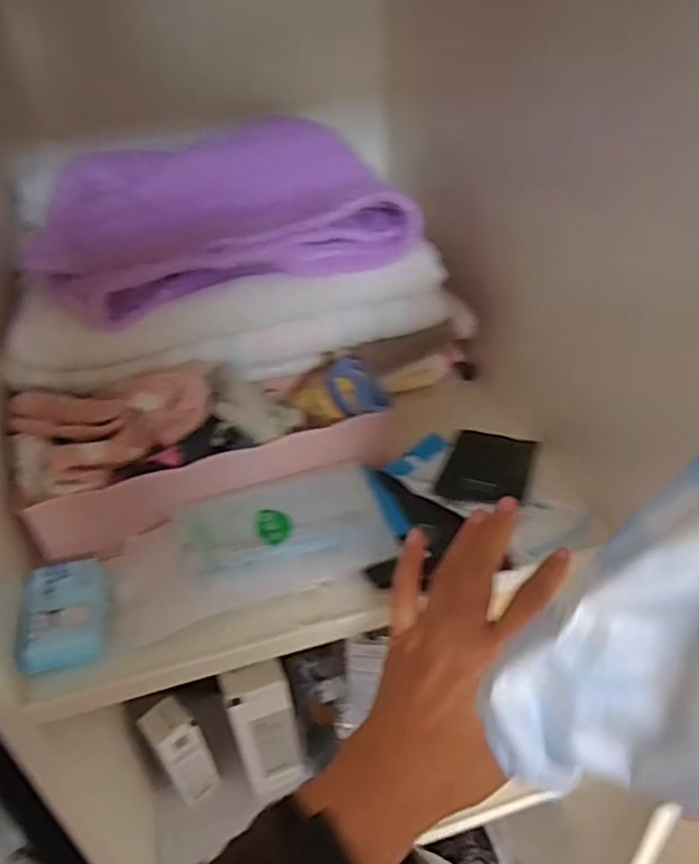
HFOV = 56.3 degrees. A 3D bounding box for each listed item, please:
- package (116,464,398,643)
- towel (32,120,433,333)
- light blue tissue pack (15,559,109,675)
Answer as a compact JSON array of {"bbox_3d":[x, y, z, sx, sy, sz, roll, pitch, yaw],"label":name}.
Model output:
[{"bbox_3d":[-0.067,0.075,0.443,0.184,0.031,0.080,-14,38,-14],"label":"package"},{"bbox_3d":[-0.111,-0.195,0.544,0.280,0.041,0.217,-15,53,-9],"label":"towel"},{"bbox_3d":[-0.183,0.114,0.418,0.049,0.016,0.081,-13,38,-13],"label":"light blue tissue pack"}]

